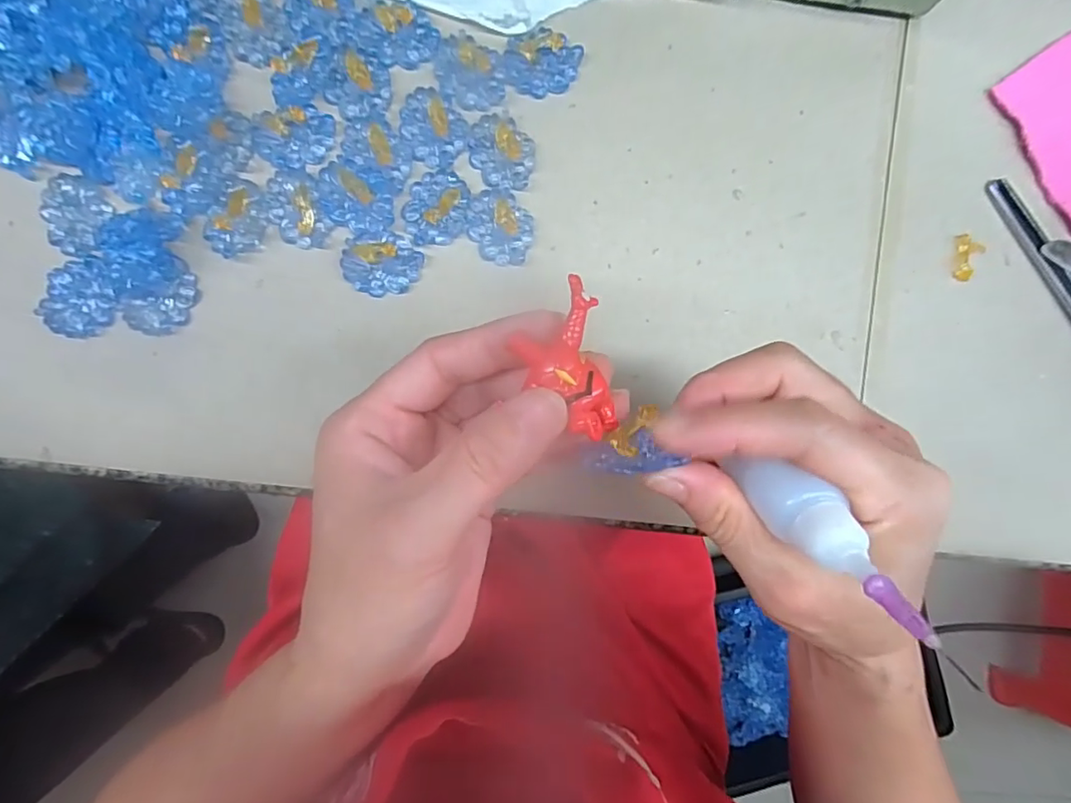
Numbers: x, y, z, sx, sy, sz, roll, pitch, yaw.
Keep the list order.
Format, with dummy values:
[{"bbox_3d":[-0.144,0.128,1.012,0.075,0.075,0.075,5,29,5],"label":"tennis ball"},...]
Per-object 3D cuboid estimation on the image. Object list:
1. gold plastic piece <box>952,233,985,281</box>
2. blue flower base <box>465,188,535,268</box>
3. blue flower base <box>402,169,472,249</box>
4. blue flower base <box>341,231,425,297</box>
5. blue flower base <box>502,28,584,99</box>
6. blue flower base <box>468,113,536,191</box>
[{"bbox_3d":[0.231,-0.077,0.288,0.013,0.004,0.025,3,91,-5],"label":"gold plastic piece"},{"bbox_3d":[-0.017,-0.087,0.269,0.032,0.009,0.035,1,91,-5],"label":"blue flower base"},{"bbox_3d":[-0.049,-0.096,0.266,0.032,0.006,0.034,2,91,-5],"label":"blue flower base"},{"bbox_3d":[-0.075,-0.067,0.267,0.037,0.006,0.028,-9,92,-4],"label":"blue flower base"},{"bbox_3d":[0.004,-0.169,0.270,0.038,0.006,0.029,-16,93,-4],"label":"blue flower base"},{"bbox_3d":[-0.016,-0.124,0.267,0.031,0.009,0.034,-2,92,-5],"label":"blue flower base"}]

